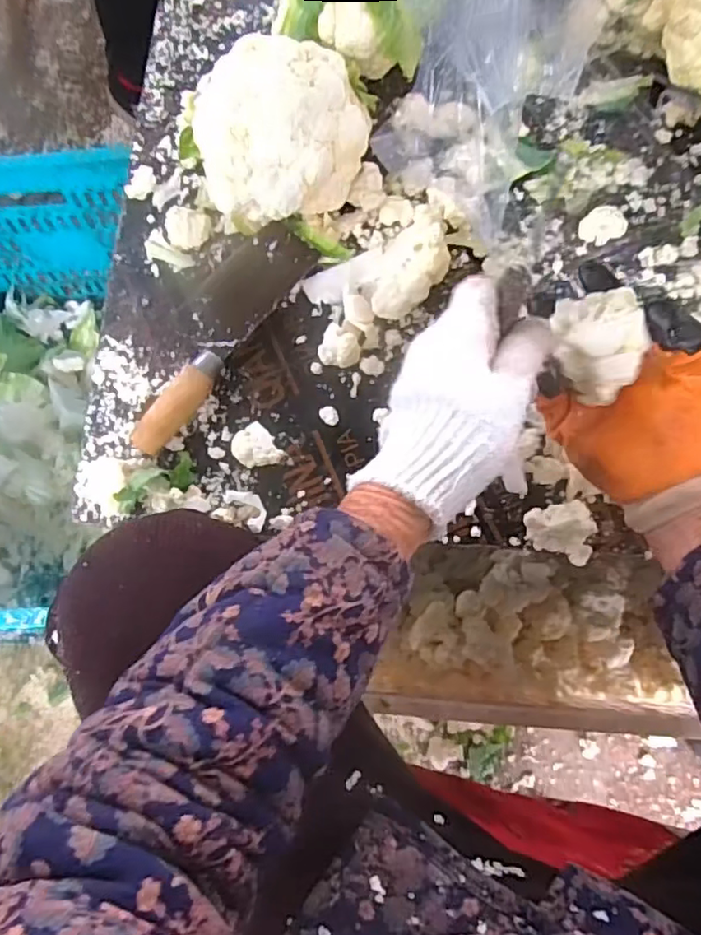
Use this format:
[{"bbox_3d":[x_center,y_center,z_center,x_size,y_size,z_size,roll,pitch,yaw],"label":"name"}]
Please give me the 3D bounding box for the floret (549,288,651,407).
[{"bbox_3d":[0.153,-0.079,0.384,0.039,0.036,0.068,-1,75,1],"label":"floret"}]

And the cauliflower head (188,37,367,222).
[{"bbox_3d":[-0.054,-0.262,0.500,0.132,0.109,0.113,-4,75,0],"label":"cauliflower head"}]

